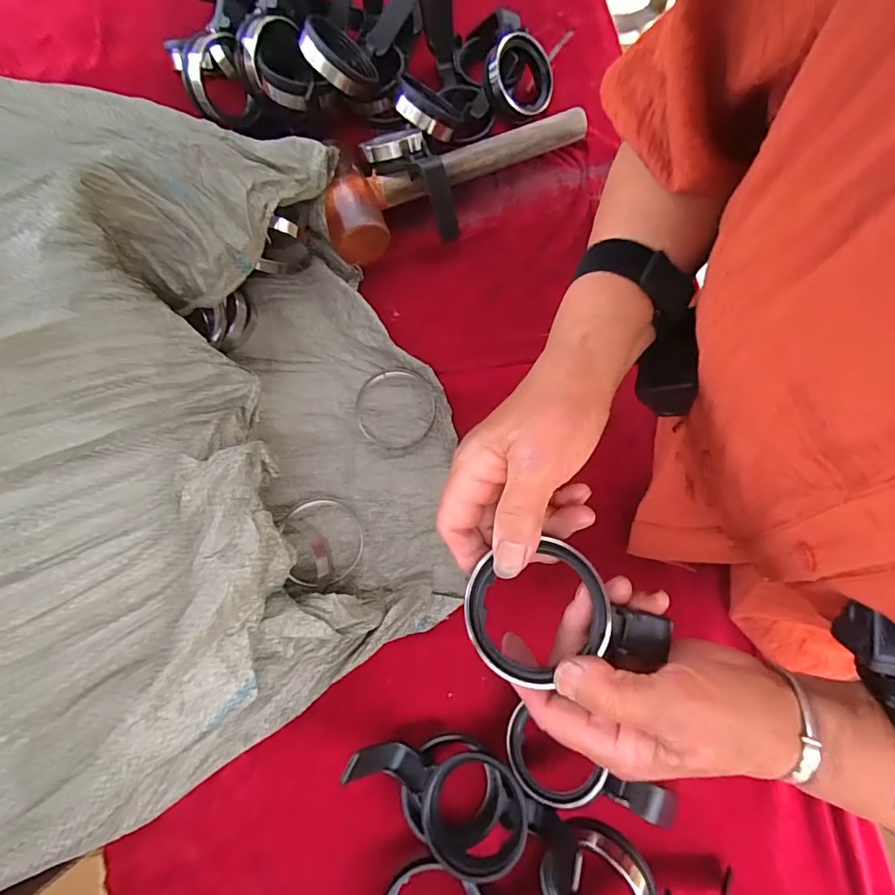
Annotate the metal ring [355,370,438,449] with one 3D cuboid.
[{"bbox_3d":[-0.048,-0.037,0.442,0.073,0.006,0.076,0,75,0],"label":"metal ring"}]

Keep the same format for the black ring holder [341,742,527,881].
[{"bbox_3d":[-0.005,0.236,0.340,0.122,0.035,0.067,32,78,8],"label":"black ring holder"}]

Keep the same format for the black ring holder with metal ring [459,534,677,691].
[{"bbox_3d":[0.059,0.080,0.243,0.100,0.017,0.065,-6,76,-2],"label":"black ring holder with metal ring"}]

